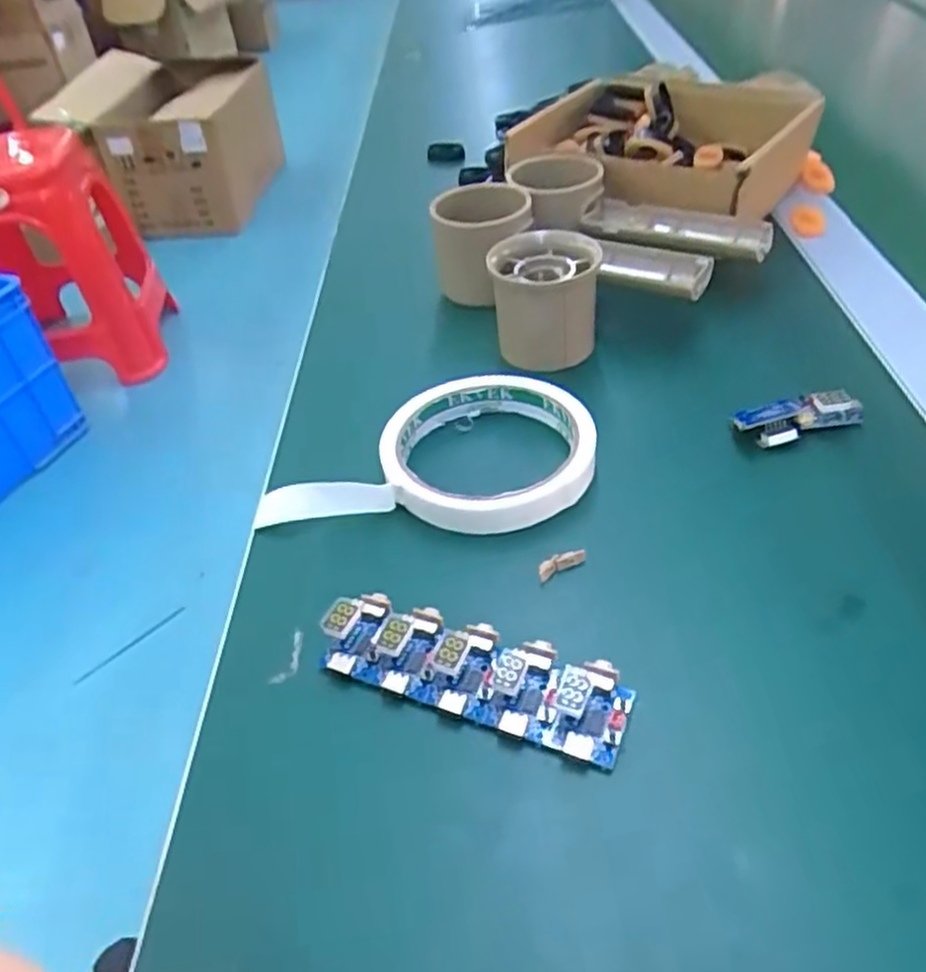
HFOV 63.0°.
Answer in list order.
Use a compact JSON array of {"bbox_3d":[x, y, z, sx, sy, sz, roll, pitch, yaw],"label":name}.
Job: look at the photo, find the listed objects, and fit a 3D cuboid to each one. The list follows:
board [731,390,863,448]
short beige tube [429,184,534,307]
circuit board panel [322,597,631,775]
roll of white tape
[{"bbox_3d":[0.150,-0.030,0.338,0.054,0.012,0.018,-10,42,-3],"label":"board"},{"bbox_3d":[0.014,-0.146,0.455,0.061,0.059,0.057,-4,42,4],"label":"short beige tube"},{"bbox_3d":[0.003,0.063,0.260,0.107,0.019,0.031,12,46,20],"label":"circuit board panel"},{"bbox_3d":[-0.011,-0.015,0.344,0.138,0.024,0.093,3,43,11],"label":"roll of white tape"}]

